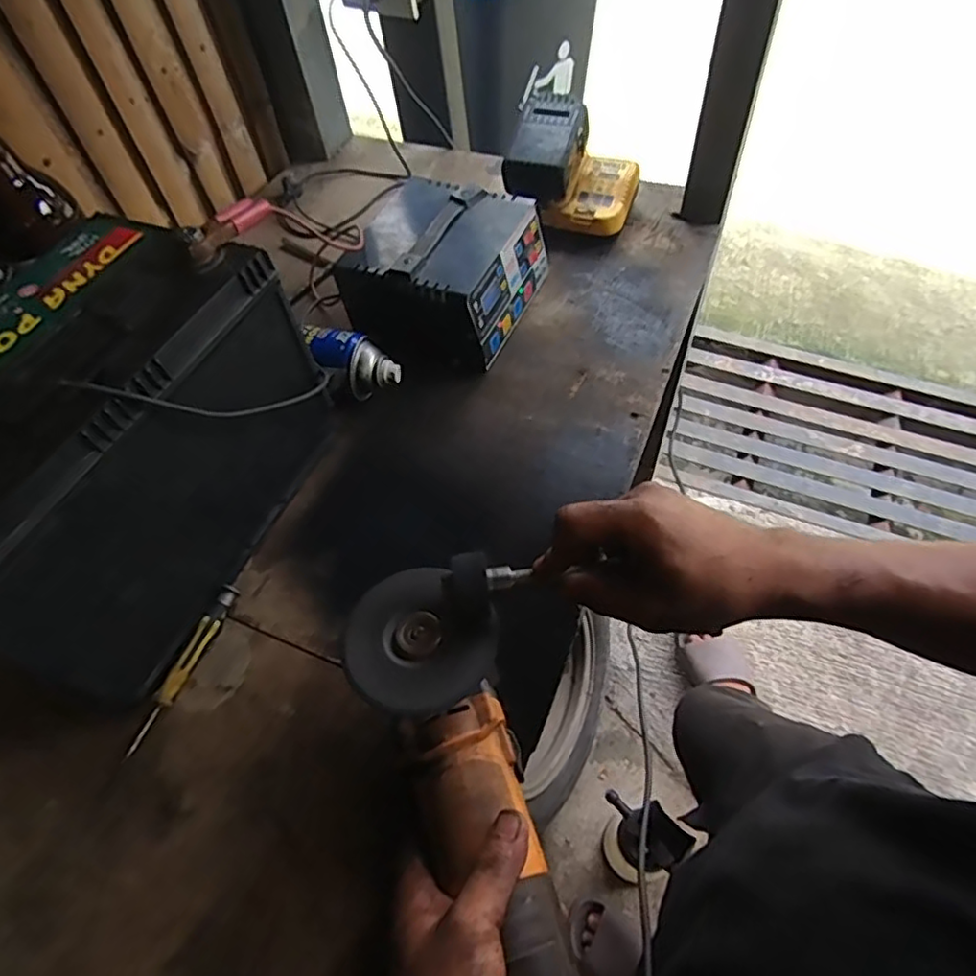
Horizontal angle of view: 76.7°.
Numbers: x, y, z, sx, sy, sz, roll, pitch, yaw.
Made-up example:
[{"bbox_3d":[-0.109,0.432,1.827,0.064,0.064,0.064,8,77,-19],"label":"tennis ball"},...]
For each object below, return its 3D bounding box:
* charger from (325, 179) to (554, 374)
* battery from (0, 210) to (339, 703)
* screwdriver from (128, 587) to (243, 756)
[{"bbox_3d":[-0.044,-0.224,0.646,0.159,0.096,0.186,18,59,17],"label":"charger"},{"bbox_3d":[-0.274,-0.029,0.466,0.176,0.216,0.293,22,60,19],"label":"battery"},{"bbox_3d":[-0.231,0.136,0.472,0.015,0.020,0.134,15,58,15],"label":"screwdriver"}]

